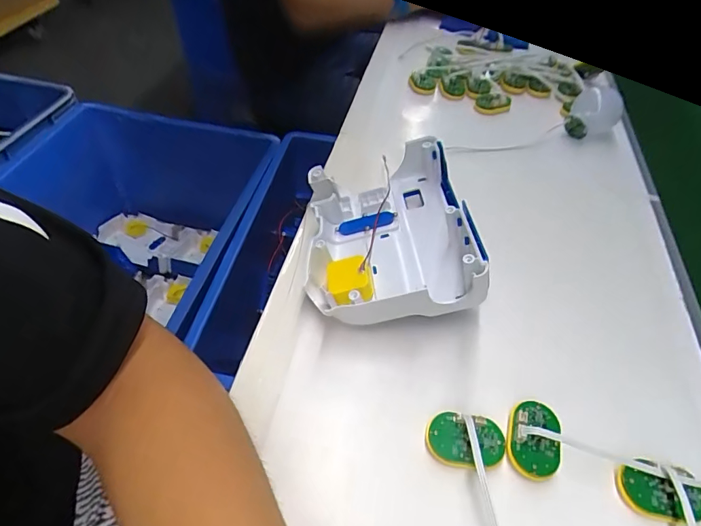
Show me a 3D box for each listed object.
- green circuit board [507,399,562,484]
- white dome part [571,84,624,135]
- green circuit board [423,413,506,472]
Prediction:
[{"bbox_3d":[0.132,0.123,0.314,0.036,0.010,0.055,16,50,10],"label":"green circuit board"},{"bbox_3d":[0.330,-0.201,0.591,0.064,0.065,0.019,8,49,3],"label":"white dome part"},{"bbox_3d":[0.081,0.125,0.311,0.054,0.010,0.034,5,49,1],"label":"green circuit board"}]

